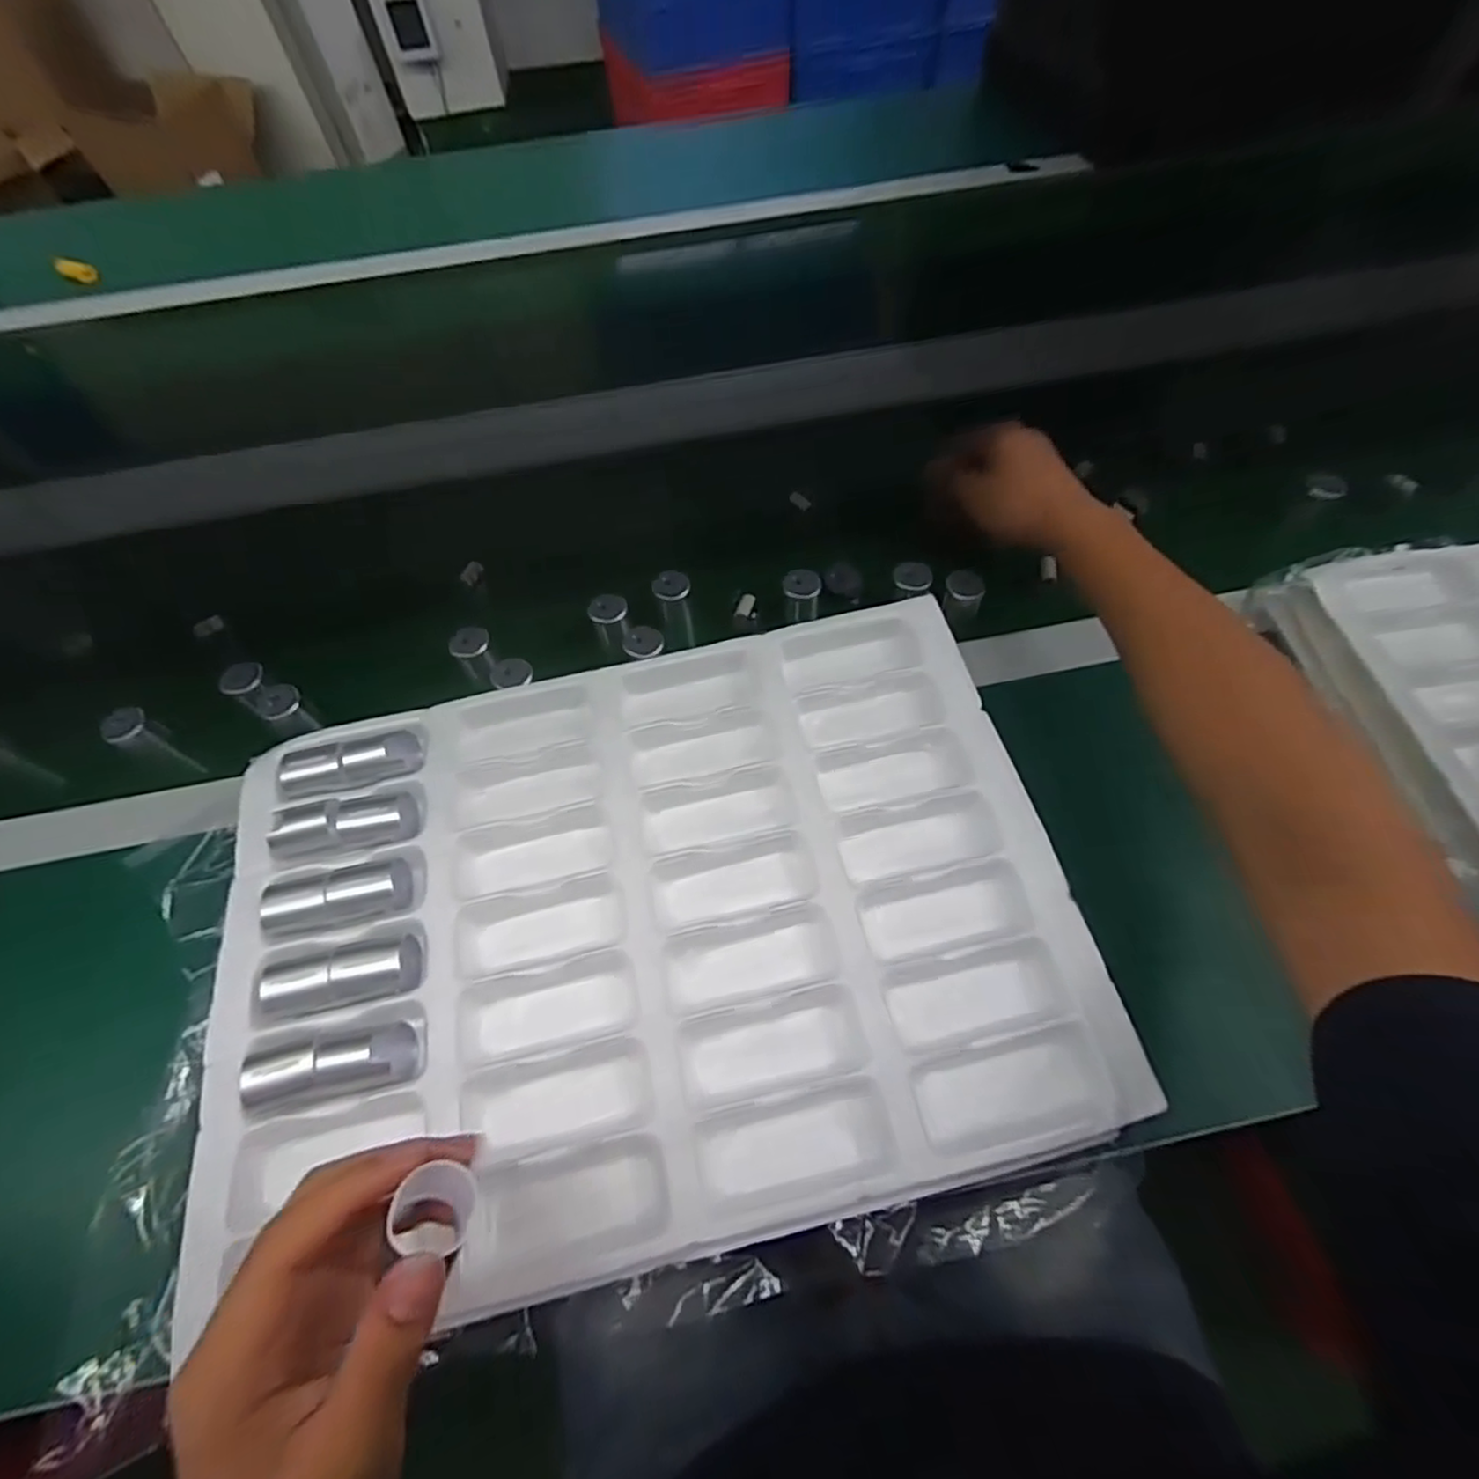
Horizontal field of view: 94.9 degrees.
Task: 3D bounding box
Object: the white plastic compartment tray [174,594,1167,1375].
[{"bbox_3d":[-0.054,0.091,0.378,0.448,0.025,0.320,-12,62,-4],"label":"white plastic compartment tray"}]

